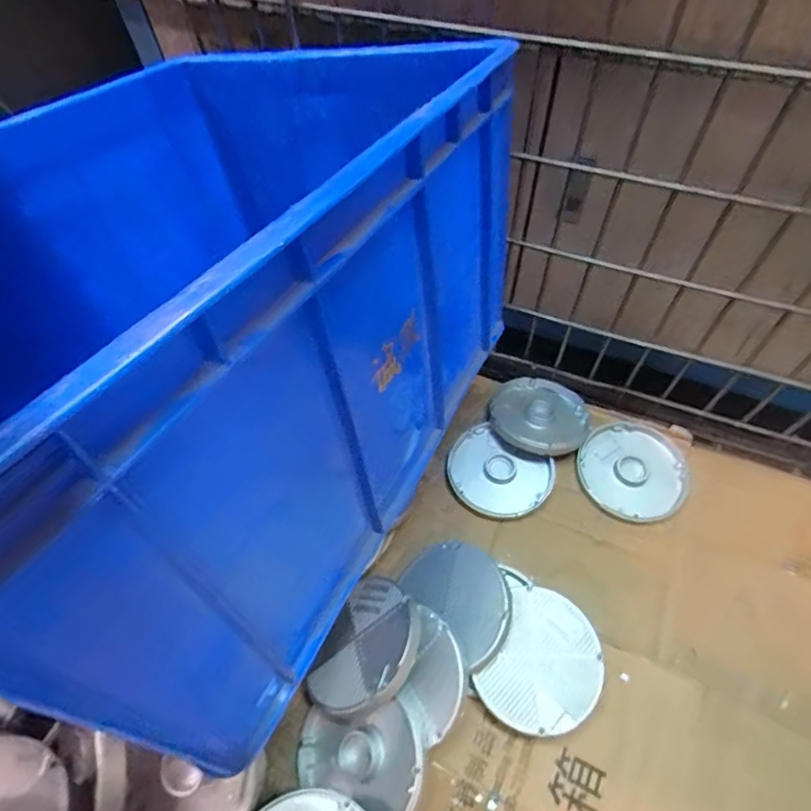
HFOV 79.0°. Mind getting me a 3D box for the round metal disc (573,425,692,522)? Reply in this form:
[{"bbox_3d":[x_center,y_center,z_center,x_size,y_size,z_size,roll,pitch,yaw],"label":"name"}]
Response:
[{"bbox_3d":[0.313,0.084,0.674,0.136,0.015,0.145,-1,56,2],"label":"round metal disc"}]

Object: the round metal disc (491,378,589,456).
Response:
[{"bbox_3d":[0.194,0.013,0.714,0.138,0.026,0.146,3,45,-3],"label":"round metal disc"}]

